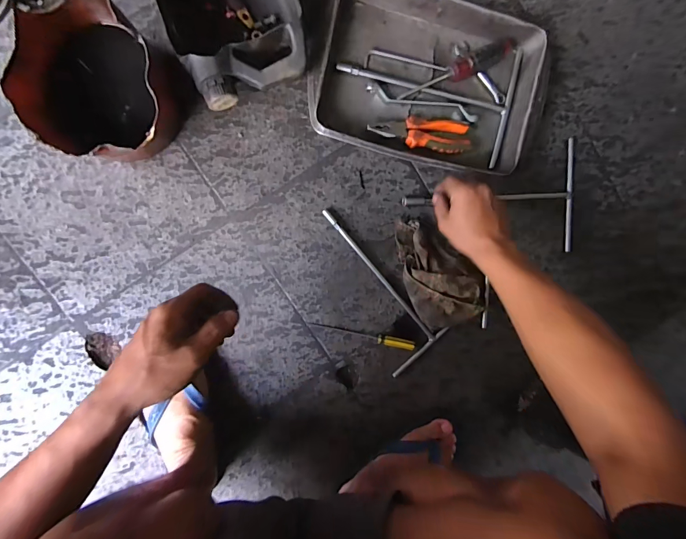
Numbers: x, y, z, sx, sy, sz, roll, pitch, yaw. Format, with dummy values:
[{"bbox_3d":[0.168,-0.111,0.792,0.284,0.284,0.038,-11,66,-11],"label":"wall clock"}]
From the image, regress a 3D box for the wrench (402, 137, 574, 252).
[{"bbox_3d":[0.253,-0.127,0.610,0.305,0.012,0.190,-1,96,-6],"label":"wrench"}]

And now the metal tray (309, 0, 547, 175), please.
[{"bbox_3d":[0.134,-0.295,0.564,0.354,0.043,0.245,11,94,-7],"label":"metal tray"}]

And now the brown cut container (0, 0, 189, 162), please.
[{"bbox_3d":[-0.317,-0.248,0.482,0.159,0.113,0.196,1,95,-6],"label":"brown cut container"}]

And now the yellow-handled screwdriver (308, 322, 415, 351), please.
[{"bbox_3d":[0.034,0.113,0.606,0.183,0.012,0.017,12,94,-7],"label":"yellow-handled screwdriver"}]

